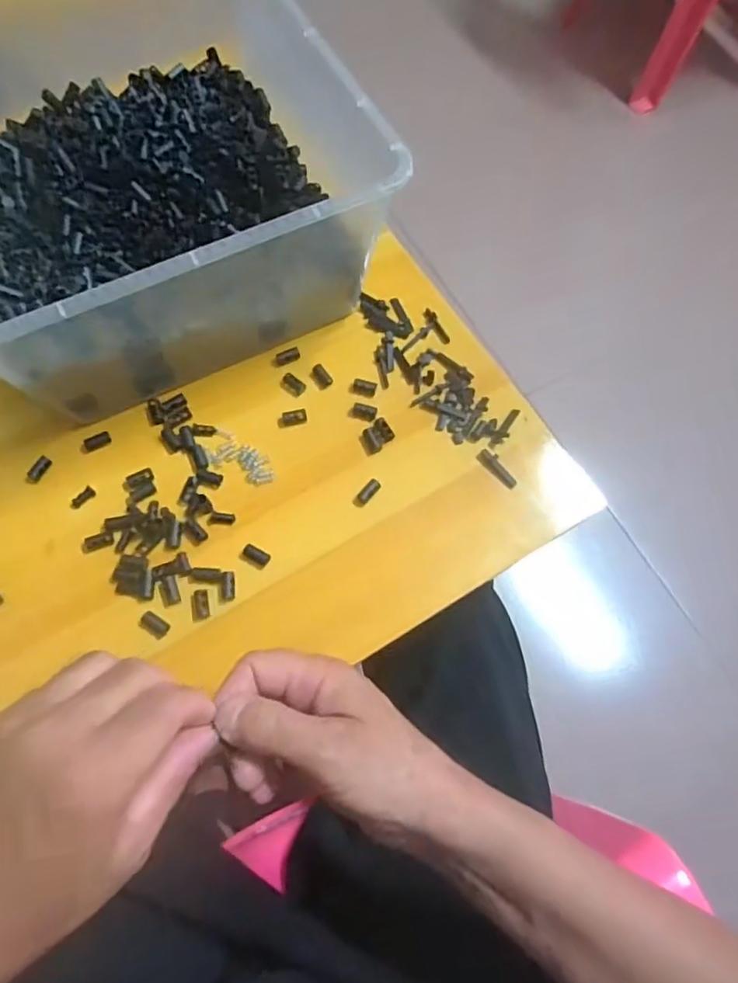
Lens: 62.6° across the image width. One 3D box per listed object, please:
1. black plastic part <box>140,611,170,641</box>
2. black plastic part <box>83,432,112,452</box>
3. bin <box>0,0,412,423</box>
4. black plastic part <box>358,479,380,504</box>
[{"bbox_3d":[-0.143,0.088,0.403,0.021,0.004,0.011,32,70,10],"label":"black plastic part"},{"bbox_3d":[-0.202,-0.038,0.451,0.019,0.004,0.011,-28,72,-13],"label":"black plastic part"},{"bbox_3d":[-0.170,-0.223,0.452,0.294,0.144,0.292,-27,71,-12],"label":"bin"},{"bbox_3d":[0.000,-0.001,0.444,0.009,0.006,0.020,41,72,13],"label":"black plastic part"}]

